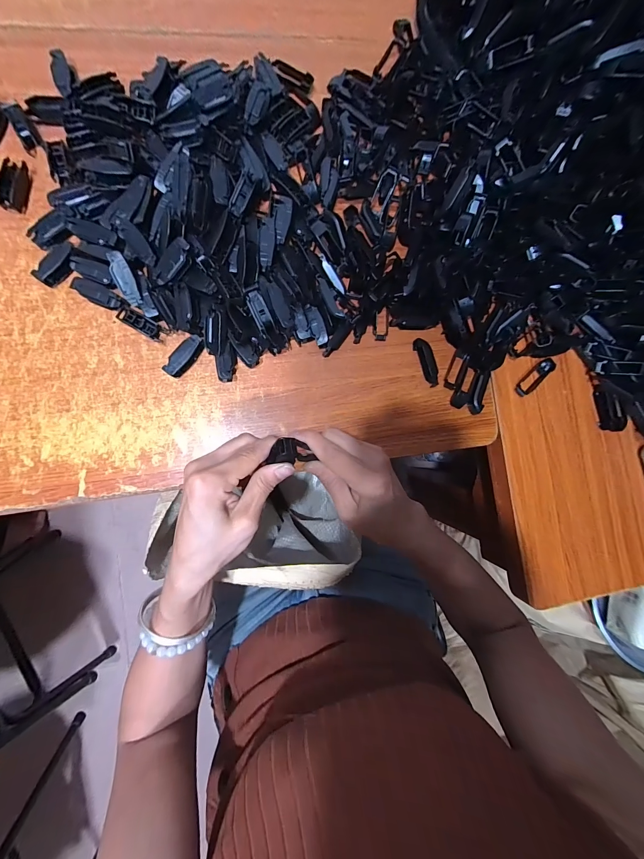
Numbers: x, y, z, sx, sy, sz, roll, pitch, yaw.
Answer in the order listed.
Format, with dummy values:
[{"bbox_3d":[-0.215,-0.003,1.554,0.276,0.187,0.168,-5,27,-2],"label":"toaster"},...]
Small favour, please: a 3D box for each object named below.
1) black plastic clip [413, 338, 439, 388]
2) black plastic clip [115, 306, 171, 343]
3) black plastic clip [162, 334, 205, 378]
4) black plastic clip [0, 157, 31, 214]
[{"bbox_3d":[0.120,-0.076,0.356,0.012,0.016,0.056,-20,90,-8],"label":"black plastic clip"},{"bbox_3d":[-0.185,-0.108,0.324,0.046,0.013,0.016,29,84,-5],"label":"black plastic clip"},{"bbox_3d":[-0.142,-0.076,0.326,0.016,0.018,0.049,40,83,-4],"label":"black plastic clip"},{"bbox_3d":[-0.309,-0.244,0.315,0.021,0.015,0.047,6,86,-7],"label":"black plastic clip"}]

